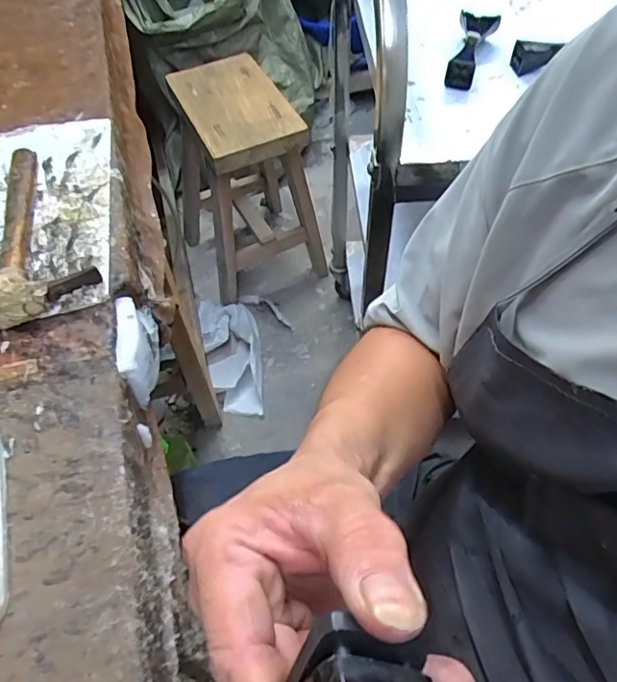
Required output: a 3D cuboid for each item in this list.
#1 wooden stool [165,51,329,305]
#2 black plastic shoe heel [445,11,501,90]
[{"bbox_3d":[-0.152,-0.391,1.300,0.298,0.476,0.395,-20,57,-12],"label":"wooden stool"},{"bbox_3d":[0.184,-0.333,0.614,0.039,0.041,0.112,16,57,13],"label":"black plastic shoe heel"}]

